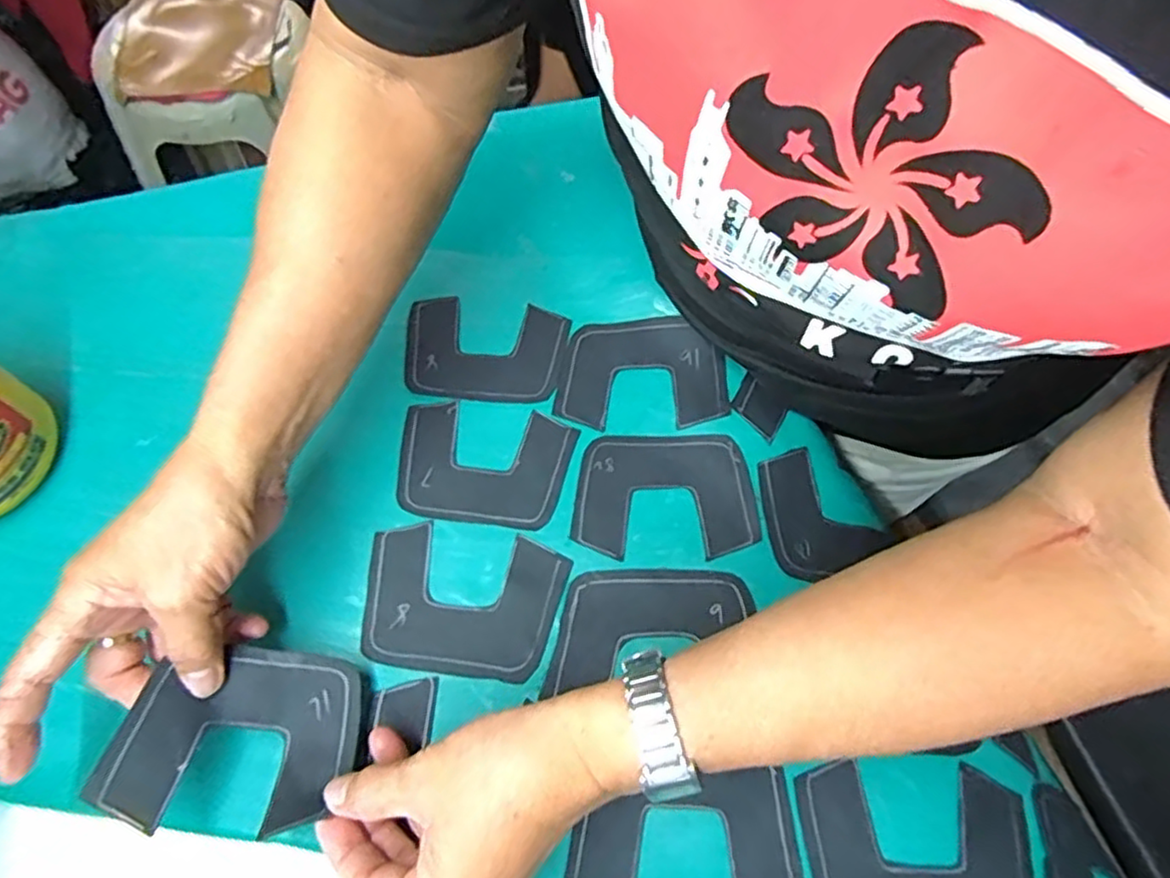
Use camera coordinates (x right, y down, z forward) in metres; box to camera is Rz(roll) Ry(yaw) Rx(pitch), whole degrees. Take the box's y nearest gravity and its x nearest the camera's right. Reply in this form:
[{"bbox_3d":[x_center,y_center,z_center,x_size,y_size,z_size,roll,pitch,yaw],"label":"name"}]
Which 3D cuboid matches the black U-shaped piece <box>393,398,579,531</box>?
[{"bbox_3d":[-0.061,0.015,0.405,0.101,0.004,0.075,8,61,3],"label":"black U-shaped piece"}]

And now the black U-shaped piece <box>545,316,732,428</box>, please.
[{"bbox_3d":[0.035,-0.045,0.434,0.107,0.011,0.077,-1,61,-2],"label":"black U-shaped piece"}]

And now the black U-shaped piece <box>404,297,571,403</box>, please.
[{"bbox_3d":[-0.065,-0.058,0.444,0.102,0.006,0.074,6,67,-2],"label":"black U-shaped piece"}]

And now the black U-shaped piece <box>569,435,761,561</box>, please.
[{"bbox_3d":[0.047,0.032,0.399,0.104,0.004,0.075,0,64,1],"label":"black U-shaped piece"}]

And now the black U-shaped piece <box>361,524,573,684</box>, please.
[{"bbox_3d":[-0.066,0.088,0.366,0.105,0.005,0.075,7,61,2],"label":"black U-shaped piece"}]

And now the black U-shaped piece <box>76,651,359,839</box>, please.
[{"bbox_3d":[-0.157,0.135,0.309,0.101,0.006,0.076,12,54,-14],"label":"black U-shaped piece"}]

